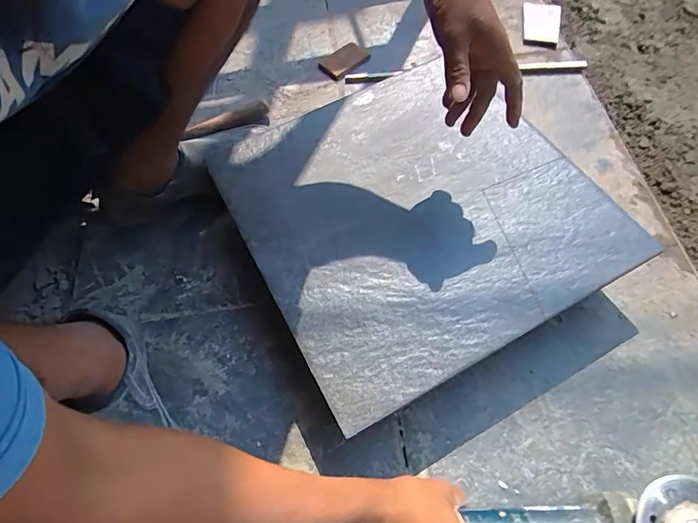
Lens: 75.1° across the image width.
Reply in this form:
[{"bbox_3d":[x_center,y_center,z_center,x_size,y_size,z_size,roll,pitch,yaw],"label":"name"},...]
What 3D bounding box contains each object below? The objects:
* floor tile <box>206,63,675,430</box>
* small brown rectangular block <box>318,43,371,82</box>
[{"bbox_3d":[0.075,-0.070,0.545,0.386,0.015,0.385,-27,64,-12],"label":"floor tile"},{"bbox_3d":[-0.010,-0.354,0.802,0.089,0.012,0.056,-40,68,-18],"label":"small brown rectangular block"}]

